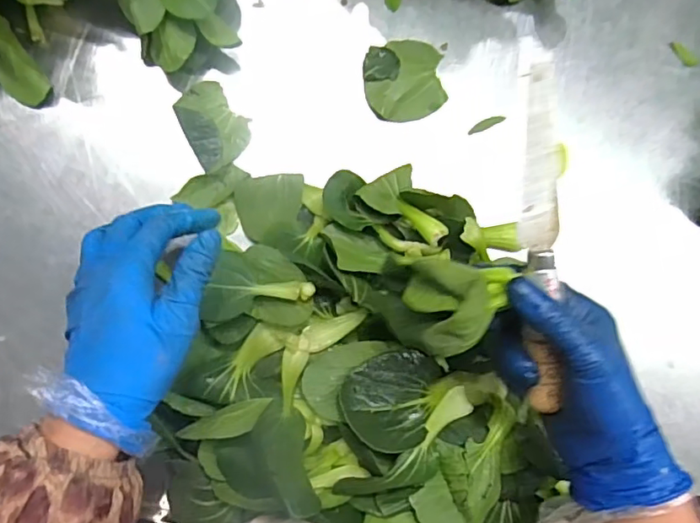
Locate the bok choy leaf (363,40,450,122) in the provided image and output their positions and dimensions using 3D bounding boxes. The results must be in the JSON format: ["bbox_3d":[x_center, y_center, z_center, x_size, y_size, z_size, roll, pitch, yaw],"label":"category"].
[{"bbox_3d":[0.041,-0.138,0.423,0.062,0.018,0.059,0,91,-6],"label":"bok choy leaf"}]

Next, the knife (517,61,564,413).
[{"bbox_3d":[0.108,-0.009,0.305,0.019,0.015,0.188,-5,99,-6],"label":"knife"}]

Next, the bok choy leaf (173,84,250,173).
[{"bbox_3d":[-0.100,-0.101,0.402,0.043,0.005,0.061,-28,94,-5],"label":"bok choy leaf"}]

